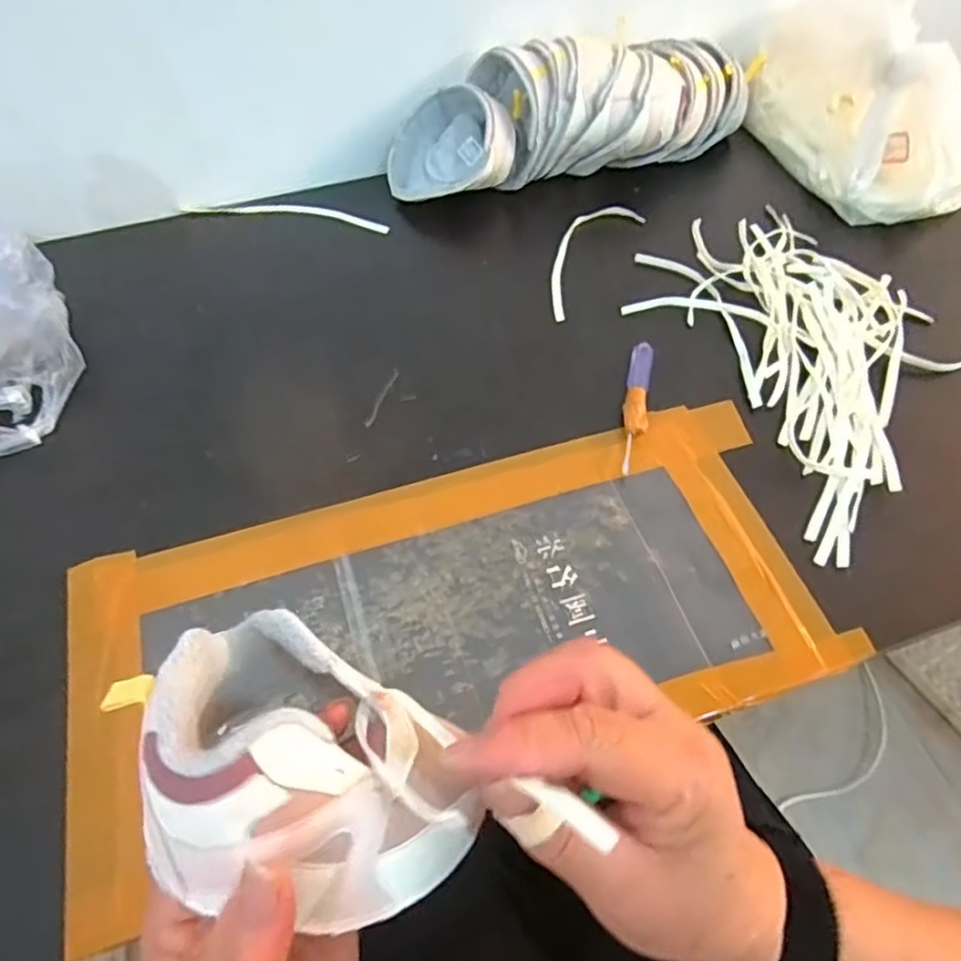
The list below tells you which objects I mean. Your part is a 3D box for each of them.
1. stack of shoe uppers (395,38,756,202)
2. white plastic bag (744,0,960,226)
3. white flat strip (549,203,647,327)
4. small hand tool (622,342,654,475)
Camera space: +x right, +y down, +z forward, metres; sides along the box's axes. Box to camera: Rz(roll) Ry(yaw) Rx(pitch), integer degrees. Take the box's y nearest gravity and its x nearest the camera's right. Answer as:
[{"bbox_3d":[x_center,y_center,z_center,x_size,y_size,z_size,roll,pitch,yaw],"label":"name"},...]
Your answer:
[{"bbox_3d":[0.091,-0.347,0.640,0.359,0.104,0.106,-12,56,-8],"label":"stack of shoe uppers"},{"bbox_3d":[0.362,-0.368,0.648,0.142,0.118,0.266,-4,55,-3],"label":"white plastic bag"},{"bbox_3d":[0.086,-0.200,0.598,0.056,0.013,0.161,27,59,18],"label":"white flat strip"},{"bbox_3d":[0.113,-0.055,0.489,0.017,0.011,0.115,9,55,6],"label":"small hand tool"}]

